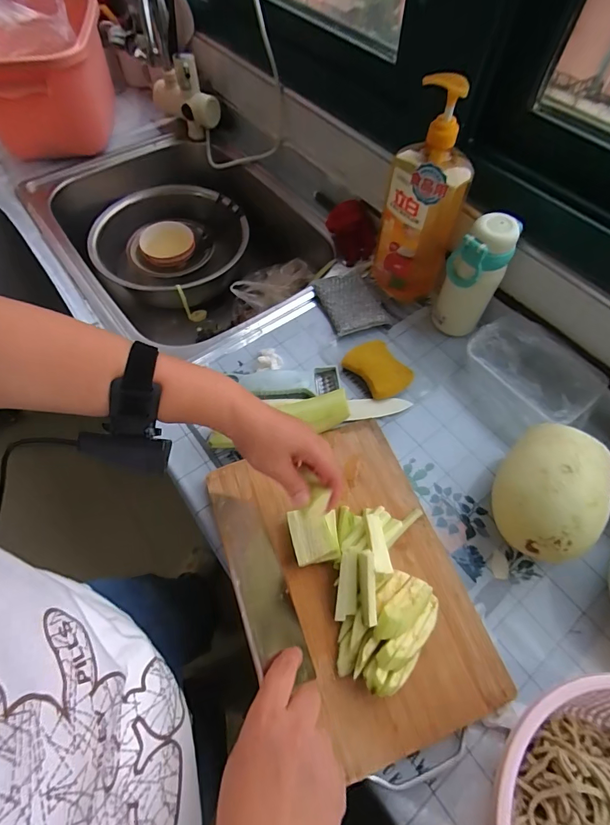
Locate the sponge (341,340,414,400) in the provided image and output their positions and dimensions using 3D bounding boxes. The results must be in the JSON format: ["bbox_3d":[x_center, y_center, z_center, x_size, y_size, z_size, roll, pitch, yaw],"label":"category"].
[{"bbox_3d":[0.107,-0.061,0.583,0.062,0.036,0.090,-36,67,-19],"label":"sponge"}]

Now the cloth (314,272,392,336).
[{"bbox_3d":[0.076,-0.182,0.661,0.093,0.021,0.122,-18,62,-10],"label":"cloth"}]

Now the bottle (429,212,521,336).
[{"bbox_3d":[0.239,-0.188,0.576,0.070,0.176,0.062,30,65,15],"label":"bottle"}]

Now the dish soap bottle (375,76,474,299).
[{"bbox_3d":[0.166,-0.289,0.569,0.108,0.284,0.072,21,63,11],"label":"dish soap bottle"}]

